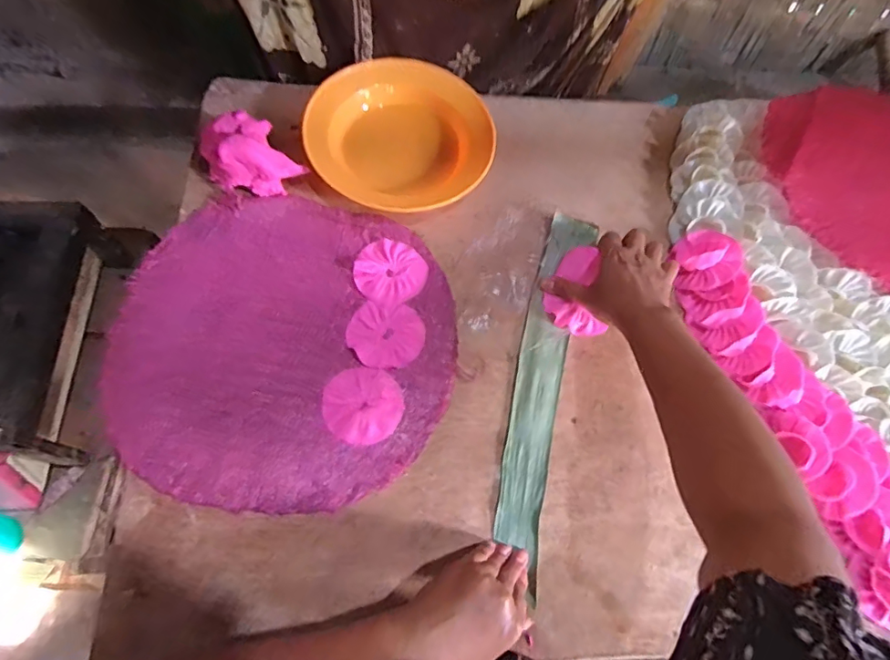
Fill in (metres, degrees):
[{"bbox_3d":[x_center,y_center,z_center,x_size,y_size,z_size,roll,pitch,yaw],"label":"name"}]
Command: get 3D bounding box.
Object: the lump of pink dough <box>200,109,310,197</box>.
[{"bbox_3d":[-0.221,-0.195,0.593,0.084,0.056,0.086,-32,74,-14],"label":"lump of pink dough"}]

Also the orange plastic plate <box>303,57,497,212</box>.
[{"bbox_3d":[-0.053,-0.235,0.636,0.222,0.052,0.180,4,69,-2],"label":"orange plastic plate"}]

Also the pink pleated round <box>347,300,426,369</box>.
[{"bbox_3d":[-0.061,0.006,0.560,0.077,0.011,0.071,1,69,-3],"label":"pink pleated round"}]

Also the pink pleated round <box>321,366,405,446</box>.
[{"bbox_3d":[-0.082,0.075,0.530,0.077,0.011,0.076,24,70,6],"label":"pink pleated round"}]

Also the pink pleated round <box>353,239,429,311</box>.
[{"bbox_3d":[-0.062,-0.066,0.587,0.077,0.009,0.076,1,69,-3],"label":"pink pleated round"}]

